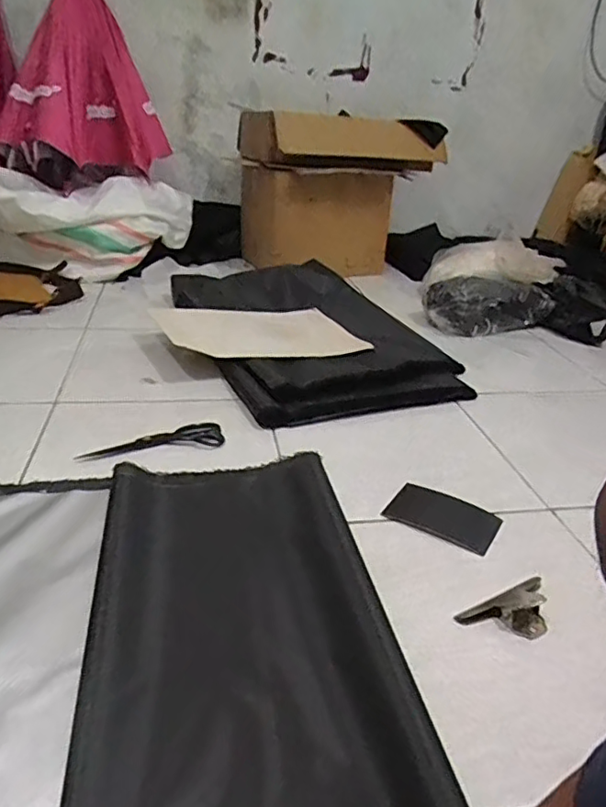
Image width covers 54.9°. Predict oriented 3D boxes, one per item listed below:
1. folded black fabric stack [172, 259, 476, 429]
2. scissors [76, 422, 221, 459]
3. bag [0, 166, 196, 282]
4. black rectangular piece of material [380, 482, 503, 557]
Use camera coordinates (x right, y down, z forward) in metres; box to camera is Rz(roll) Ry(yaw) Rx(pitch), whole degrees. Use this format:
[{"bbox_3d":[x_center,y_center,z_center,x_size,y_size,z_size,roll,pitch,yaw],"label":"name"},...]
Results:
[{"bbox_3d":[0.017,-0.205,1.473,0.546,0.078,0.796,-8,31,-23],"label":"folded black fabric stack"},{"bbox_3d":[-0.253,0.067,0.995,0.240,0.010,0.067,-8,31,-23],"label":"scissors"},{"bbox_3d":[-0.685,-0.551,1.779,0.718,0.280,0.222,-8,30,-21],"label":"bag"},{"bbox_3d":[0.215,0.170,0.890,0.156,0.011,0.113,19,32,25],"label":"black rectangular piece of material"}]

